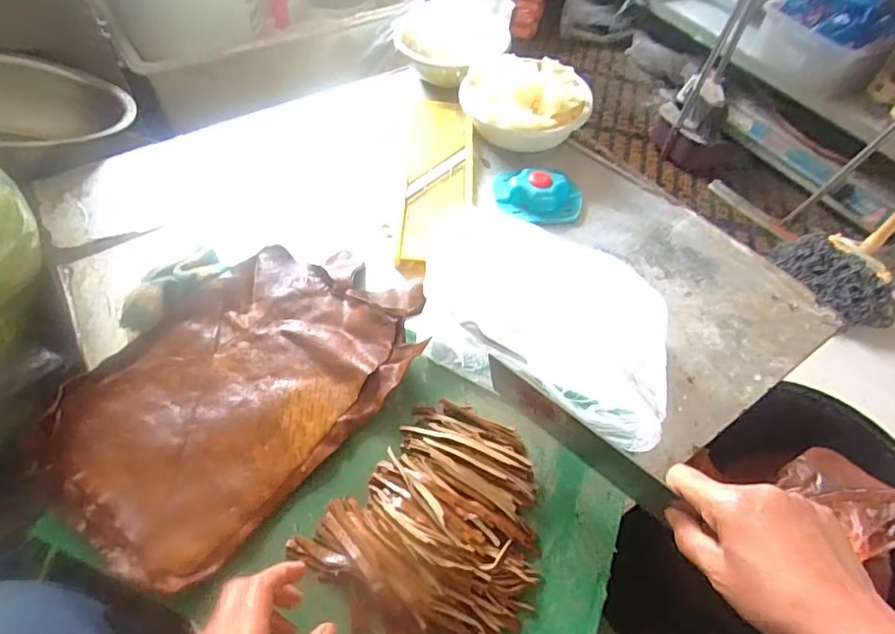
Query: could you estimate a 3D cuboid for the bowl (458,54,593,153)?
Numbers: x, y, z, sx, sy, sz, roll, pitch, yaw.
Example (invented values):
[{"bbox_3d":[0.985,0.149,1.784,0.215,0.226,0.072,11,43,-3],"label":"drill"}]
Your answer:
[{"bbox_3d":[0.113,-0.331,0.825,0.164,0.080,0.173,2,53,-3],"label":"bowl"}]

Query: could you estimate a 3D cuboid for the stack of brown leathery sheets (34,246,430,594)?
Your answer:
[{"bbox_3d":[-0.193,0.050,0.542,0.248,0.034,0.388,31,56,17],"label":"stack of brown leathery sheets"}]

